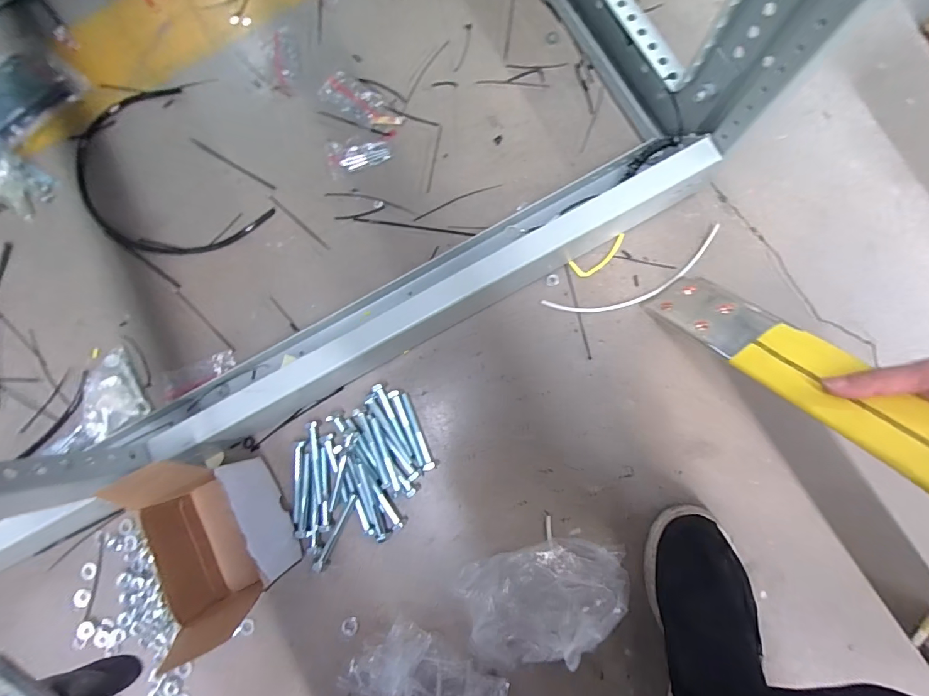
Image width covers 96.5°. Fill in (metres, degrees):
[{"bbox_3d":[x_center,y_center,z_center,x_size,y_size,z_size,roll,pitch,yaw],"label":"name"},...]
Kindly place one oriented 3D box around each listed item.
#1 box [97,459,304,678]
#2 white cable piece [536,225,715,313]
[{"bbox_3d":[-0.257,0.190,0.417,0.101,0.133,0.158,-27,82,0],"label":"box"},{"bbox_3d":[0.203,-0.079,0.486,0.220,0.005,0.047,-24,82,0],"label":"white cable piece"}]

